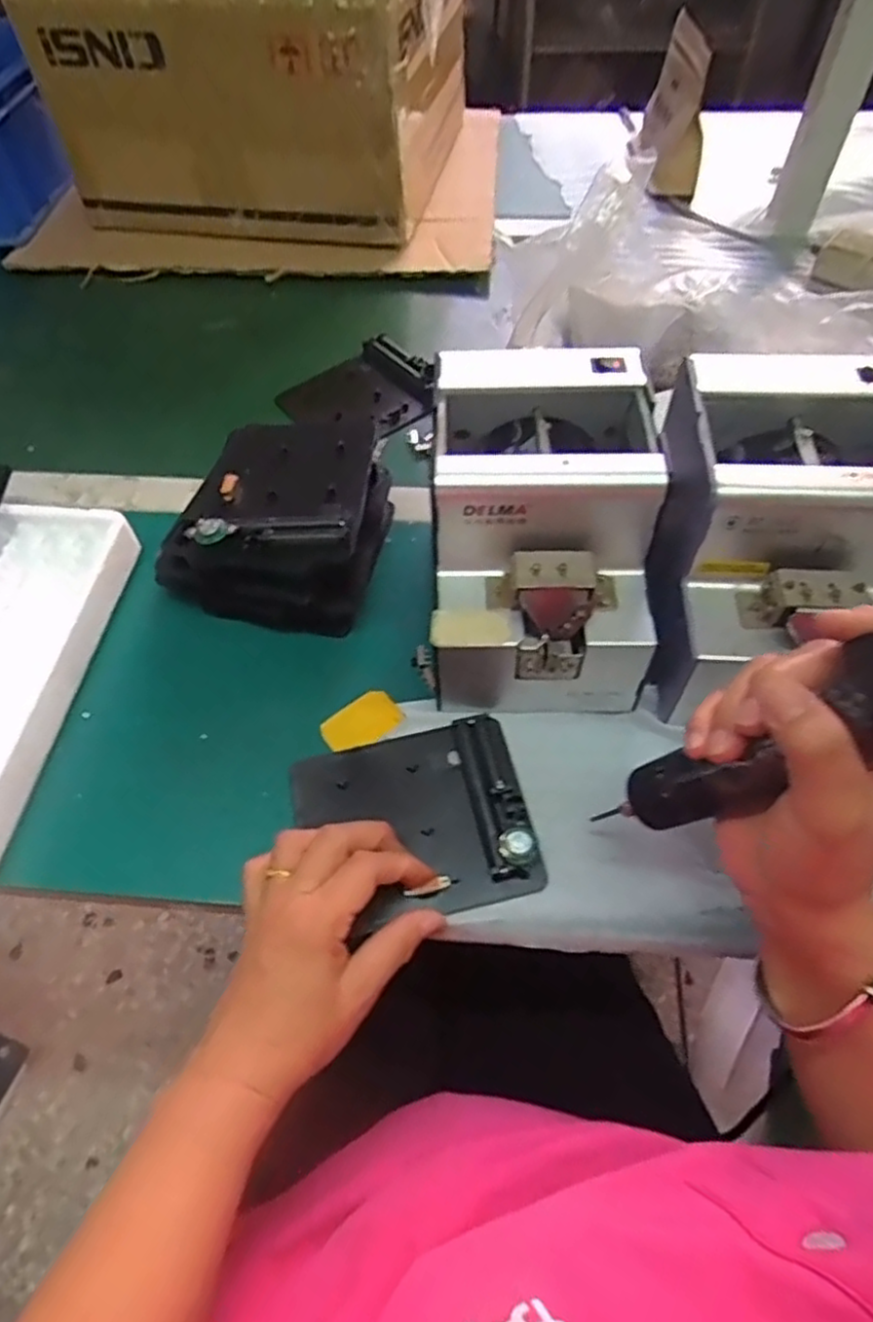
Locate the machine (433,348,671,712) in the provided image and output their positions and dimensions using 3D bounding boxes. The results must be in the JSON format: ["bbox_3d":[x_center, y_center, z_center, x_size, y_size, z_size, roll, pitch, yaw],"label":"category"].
[{"bbox_3d":[0.063,-0.074,0.440,0.122,0.146,0.167,-1,56,2],"label":"machine"}]

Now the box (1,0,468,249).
[{"bbox_3d":[-0.189,-0.703,0.816,0.386,0.254,0.394,8,57,8],"label":"box"}]

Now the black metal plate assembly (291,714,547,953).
[{"bbox_3d":[-0.014,0.092,0.413,0.128,0.027,0.110,-11,57,-5],"label":"black metal plate assembly"}]

